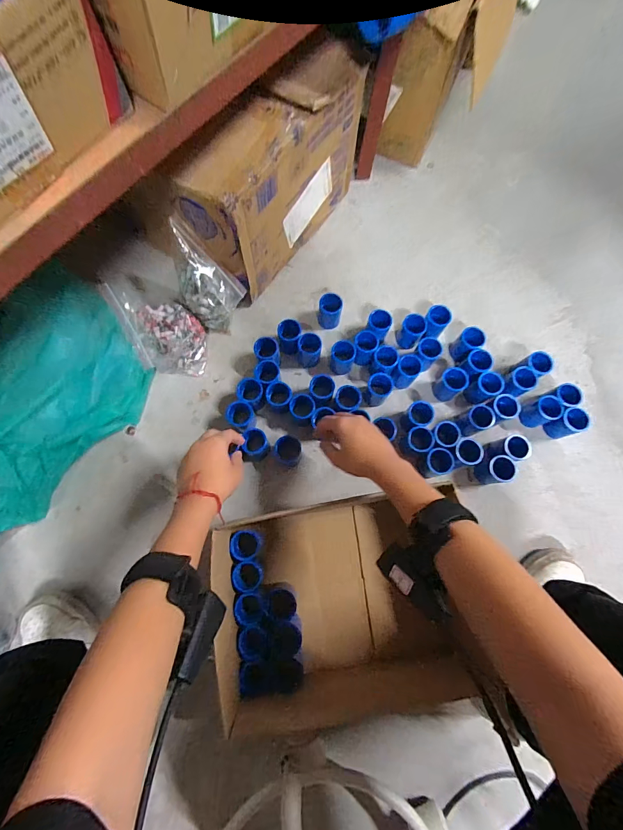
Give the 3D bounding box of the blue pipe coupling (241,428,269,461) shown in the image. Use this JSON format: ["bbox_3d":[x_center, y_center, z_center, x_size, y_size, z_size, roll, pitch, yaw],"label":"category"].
[{"bbox_3d":[-0.085,0.046,0.560,0.038,0.050,0.041,0,75,-1],"label":"blue pipe coupling"}]

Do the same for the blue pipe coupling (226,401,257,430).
[{"bbox_3d":[-0.108,0.004,0.570,0.040,0.059,0.039,0,75,-1],"label":"blue pipe coupling"}]

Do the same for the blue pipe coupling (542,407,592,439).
[{"bbox_3d":[0.399,0.015,0.574,0.037,0.068,0.038,0,75,-1],"label":"blue pipe coupling"}]

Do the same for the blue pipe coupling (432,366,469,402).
[{"bbox_3d":[0.224,-0.049,0.588,0.040,0.057,0.037,0,75,-1],"label":"blue pipe coupling"}]

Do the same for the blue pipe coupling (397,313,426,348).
[{"bbox_3d":[0.165,-0.139,0.603,0.037,0.051,0.038,0,75,-1],"label":"blue pipe coupling"}]

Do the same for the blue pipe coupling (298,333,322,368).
[{"bbox_3d":[-0.003,-0.105,0.592,0.037,0.056,0.037,0,75,-1],"label":"blue pipe coupling"}]

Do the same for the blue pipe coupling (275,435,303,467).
[{"bbox_3d":[-0.035,0.057,0.561,0.040,0.040,0.044,2,75,-1],"label":"blue pipe coupling"}]

